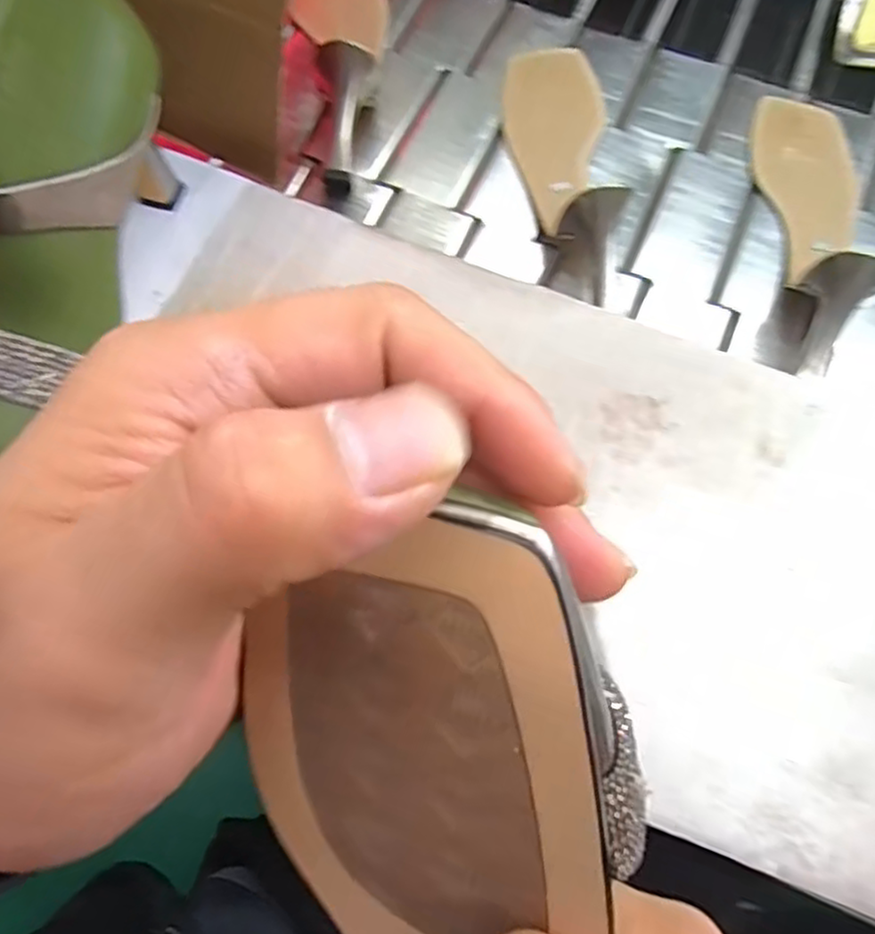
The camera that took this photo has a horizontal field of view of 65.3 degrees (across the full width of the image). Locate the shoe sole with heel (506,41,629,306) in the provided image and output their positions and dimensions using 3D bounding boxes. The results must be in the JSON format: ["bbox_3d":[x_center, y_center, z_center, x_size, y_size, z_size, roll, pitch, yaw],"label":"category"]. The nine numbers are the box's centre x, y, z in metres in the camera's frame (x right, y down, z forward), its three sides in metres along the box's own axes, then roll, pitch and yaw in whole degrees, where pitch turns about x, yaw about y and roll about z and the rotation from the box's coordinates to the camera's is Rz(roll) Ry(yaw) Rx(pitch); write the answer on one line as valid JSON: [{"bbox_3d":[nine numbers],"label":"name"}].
[{"bbox_3d":[0.086,-0.228,0.479,0.072,0.062,0.226,3,69,-1],"label":"shoe sole with heel"}]

